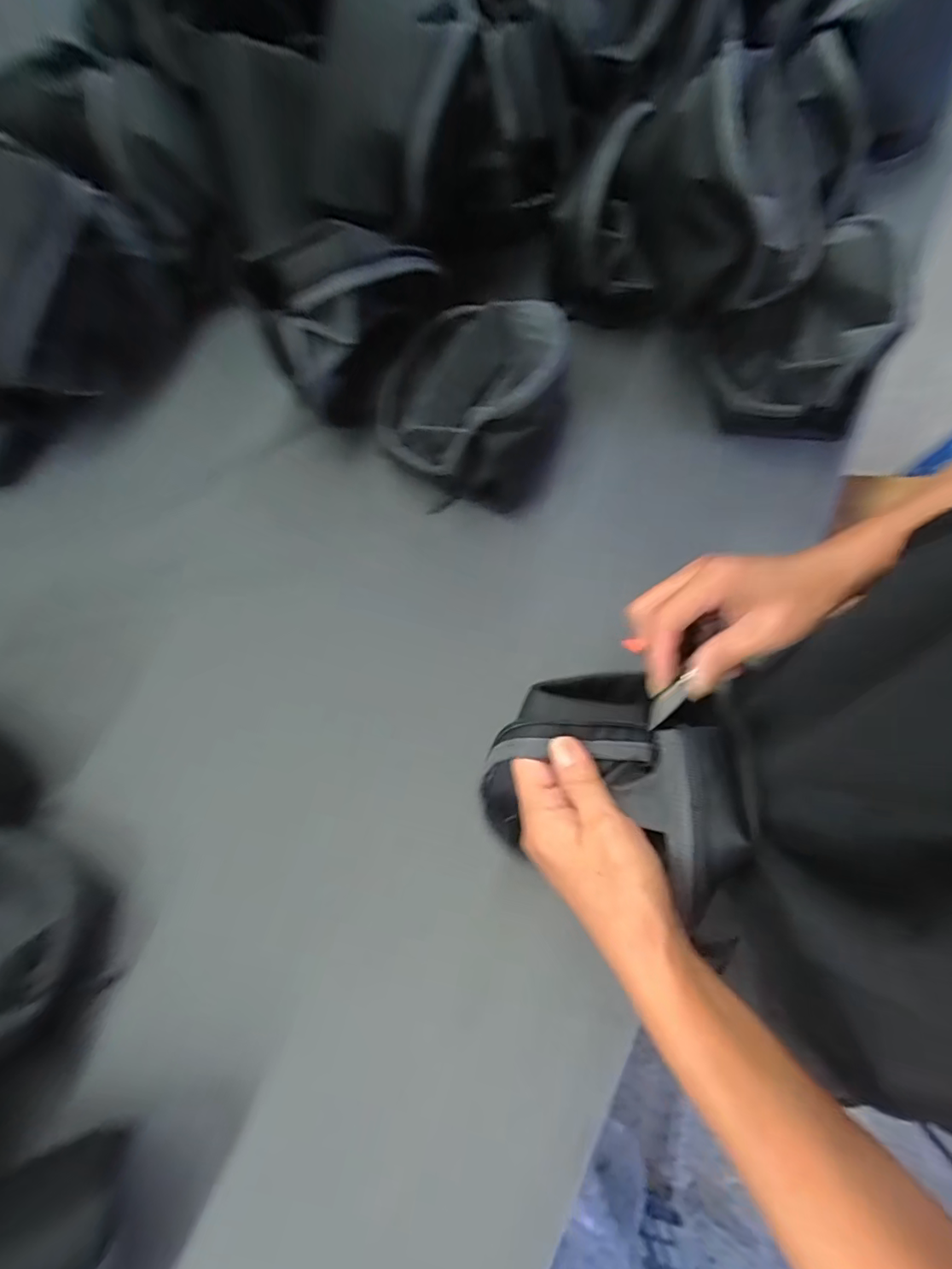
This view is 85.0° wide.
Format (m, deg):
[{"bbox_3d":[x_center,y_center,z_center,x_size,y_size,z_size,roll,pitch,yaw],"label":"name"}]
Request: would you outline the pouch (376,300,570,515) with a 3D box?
[{"bbox_3d":[-0.005,-0.211,0.449,0.150,0.118,0.170,7,77,3],"label":"pouch"}]

